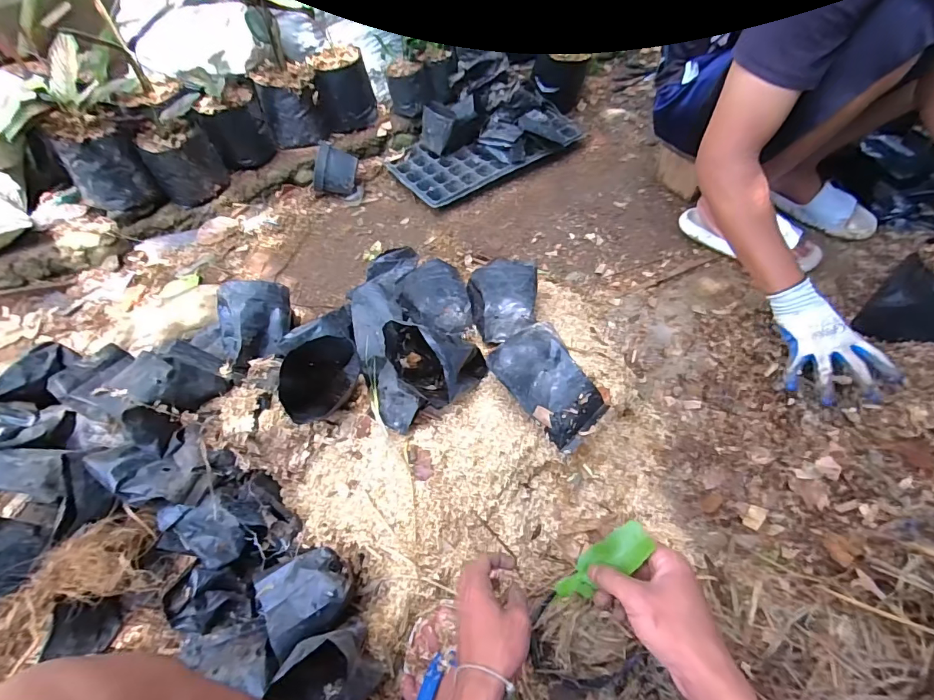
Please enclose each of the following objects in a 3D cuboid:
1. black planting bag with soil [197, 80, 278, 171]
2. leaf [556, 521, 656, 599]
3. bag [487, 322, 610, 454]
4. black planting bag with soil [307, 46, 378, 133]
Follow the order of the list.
[{"bbox_3d":[-0.604,-0.590,1.176,0.151,0.163,0.134,-26,57,-14],"label":"black planting bag with soil"},{"bbox_3d":[0.135,0.213,0.447,0.109,0.015,0.036,-43,56,15],"label":"leaf"},{"bbox_3d":[0.114,0.043,0.623,0.115,0.065,0.165,-40,91,-11],"label":"bag"},{"bbox_3d":[-0.339,-0.728,1.258,0.148,0.156,0.156,-13,55,-5],"label":"black planting bag with soil"}]

